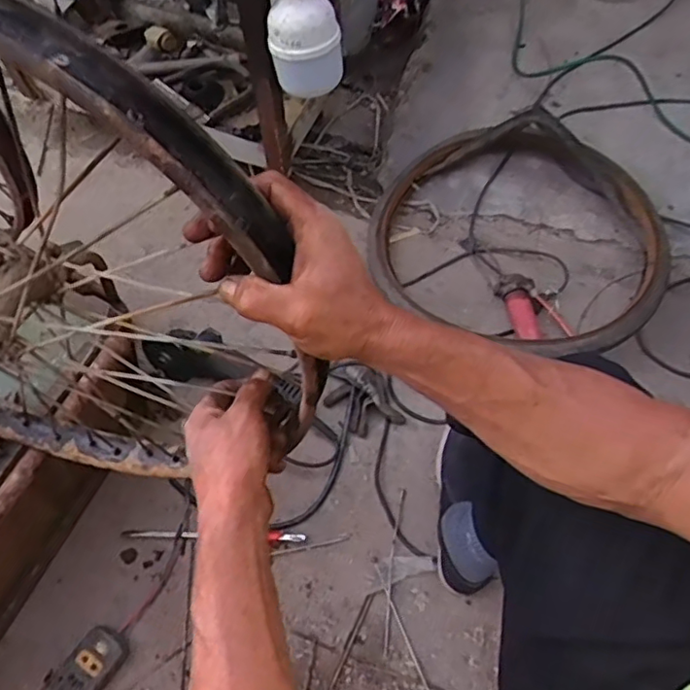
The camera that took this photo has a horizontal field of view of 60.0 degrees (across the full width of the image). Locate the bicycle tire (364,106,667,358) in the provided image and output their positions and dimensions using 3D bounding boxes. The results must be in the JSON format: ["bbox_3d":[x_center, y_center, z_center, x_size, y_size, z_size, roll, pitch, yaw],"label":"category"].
[{"bbox_3d":[0.365,-0.263,1.222,0.569,0.141,0.596,1,59,-1],"label":"bicycle tire"}]

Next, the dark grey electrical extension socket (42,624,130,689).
[{"bbox_3d":[-0.351,0.447,0.808,0.071,0.039,0.124,36,65,18],"label":"dark grey electrical extension socket"}]

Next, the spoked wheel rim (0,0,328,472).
[{"bbox_3d":[-0.283,-0.034,0.484,0.516,0.504,0.120,10,63,8],"label":"spoked wheel rim"}]

